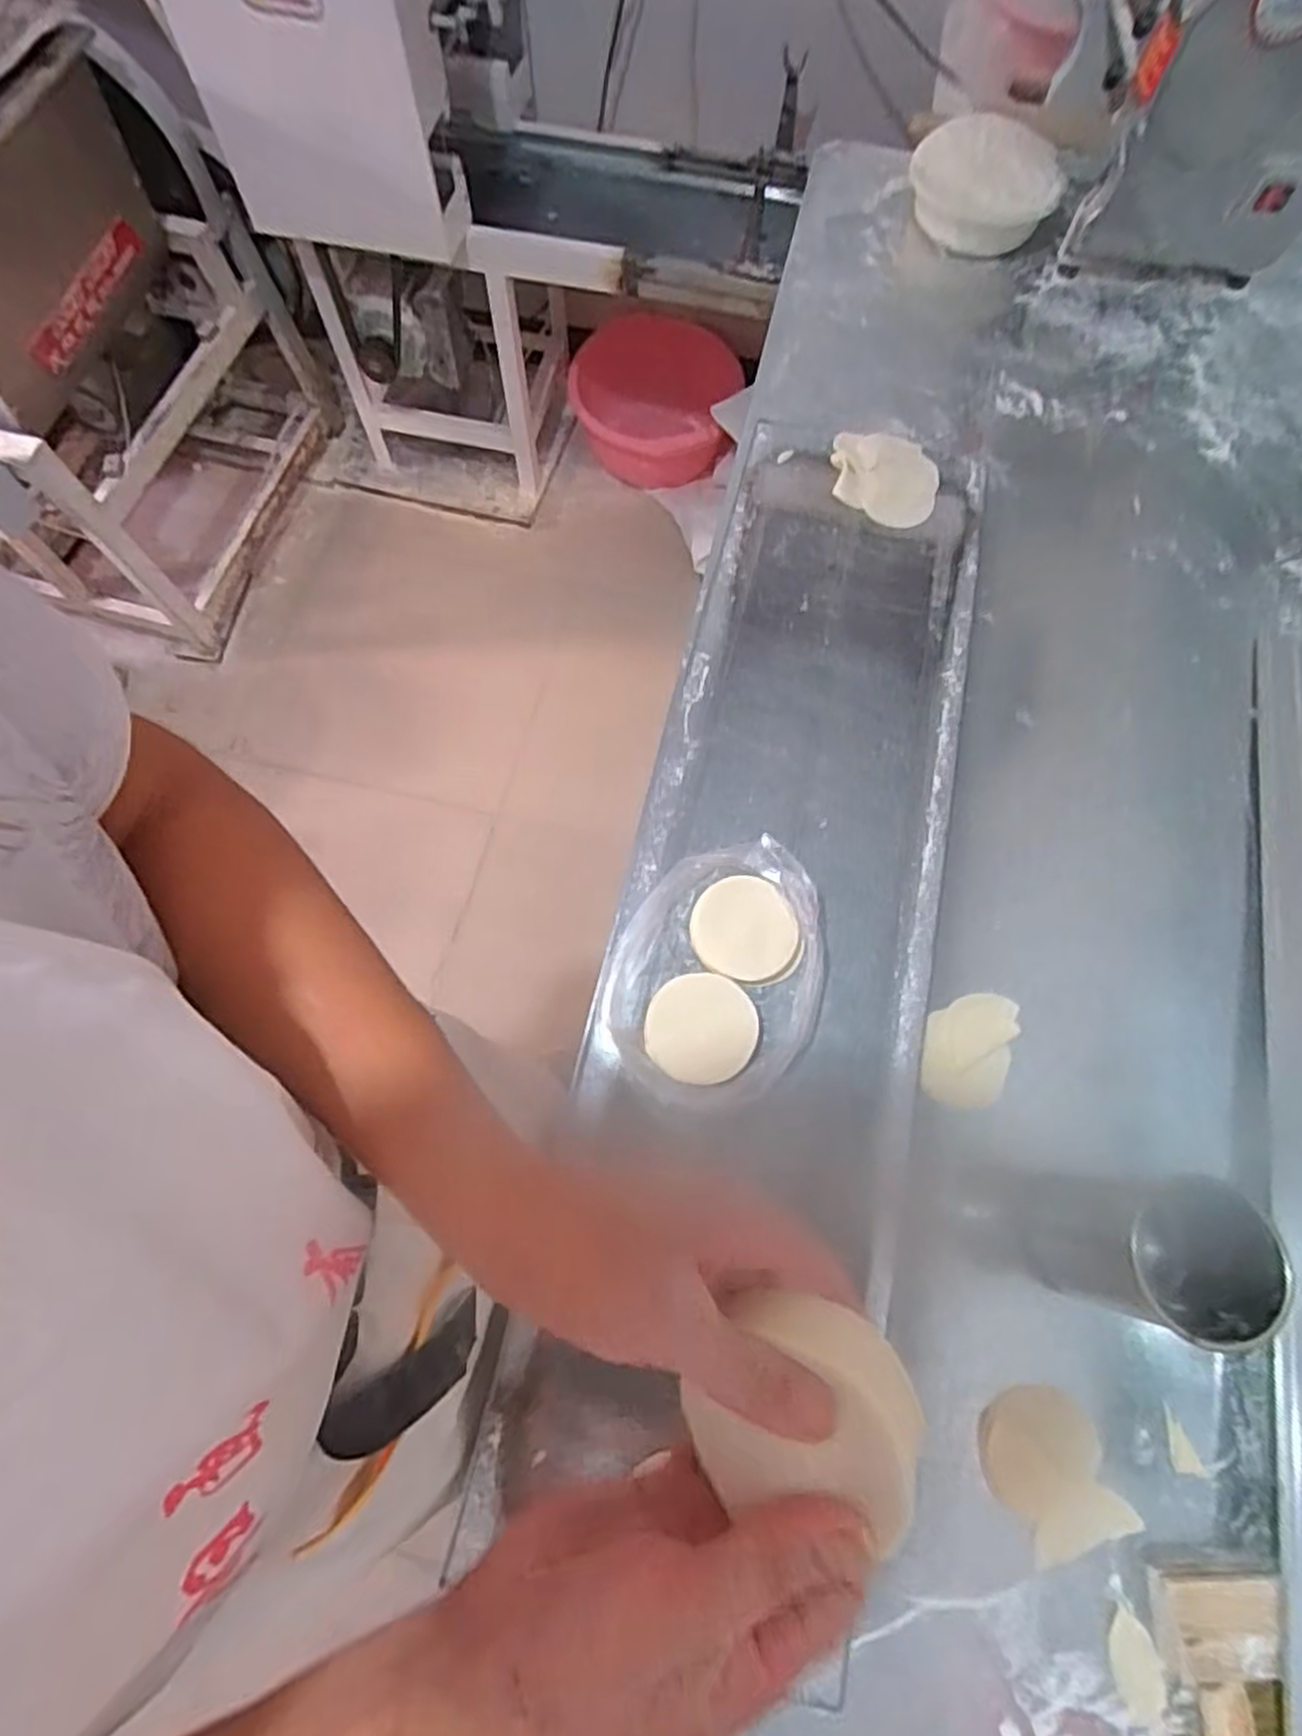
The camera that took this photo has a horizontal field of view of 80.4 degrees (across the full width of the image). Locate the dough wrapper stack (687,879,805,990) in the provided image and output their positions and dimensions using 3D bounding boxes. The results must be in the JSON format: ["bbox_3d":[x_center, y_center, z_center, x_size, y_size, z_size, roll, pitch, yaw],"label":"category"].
[{"bbox_3d":[0.079,0.053,0.647,0.087,0.020,0.088,-17,71,10],"label":"dough wrapper stack"}]

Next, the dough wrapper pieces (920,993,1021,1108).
[{"bbox_3d":[0.266,0.150,0.647,0.074,0.010,0.101,23,70,7],"label":"dough wrapper pieces"}]

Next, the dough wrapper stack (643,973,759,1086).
[{"bbox_3d":[0.039,0.131,0.621,0.087,0.029,0.082,-3,69,-3],"label":"dough wrapper stack"}]

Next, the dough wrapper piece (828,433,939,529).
[{"bbox_3d":[0.253,-0.425,0.837,0.116,0.010,0.111,15,69,3],"label":"dough wrapper piece"}]

